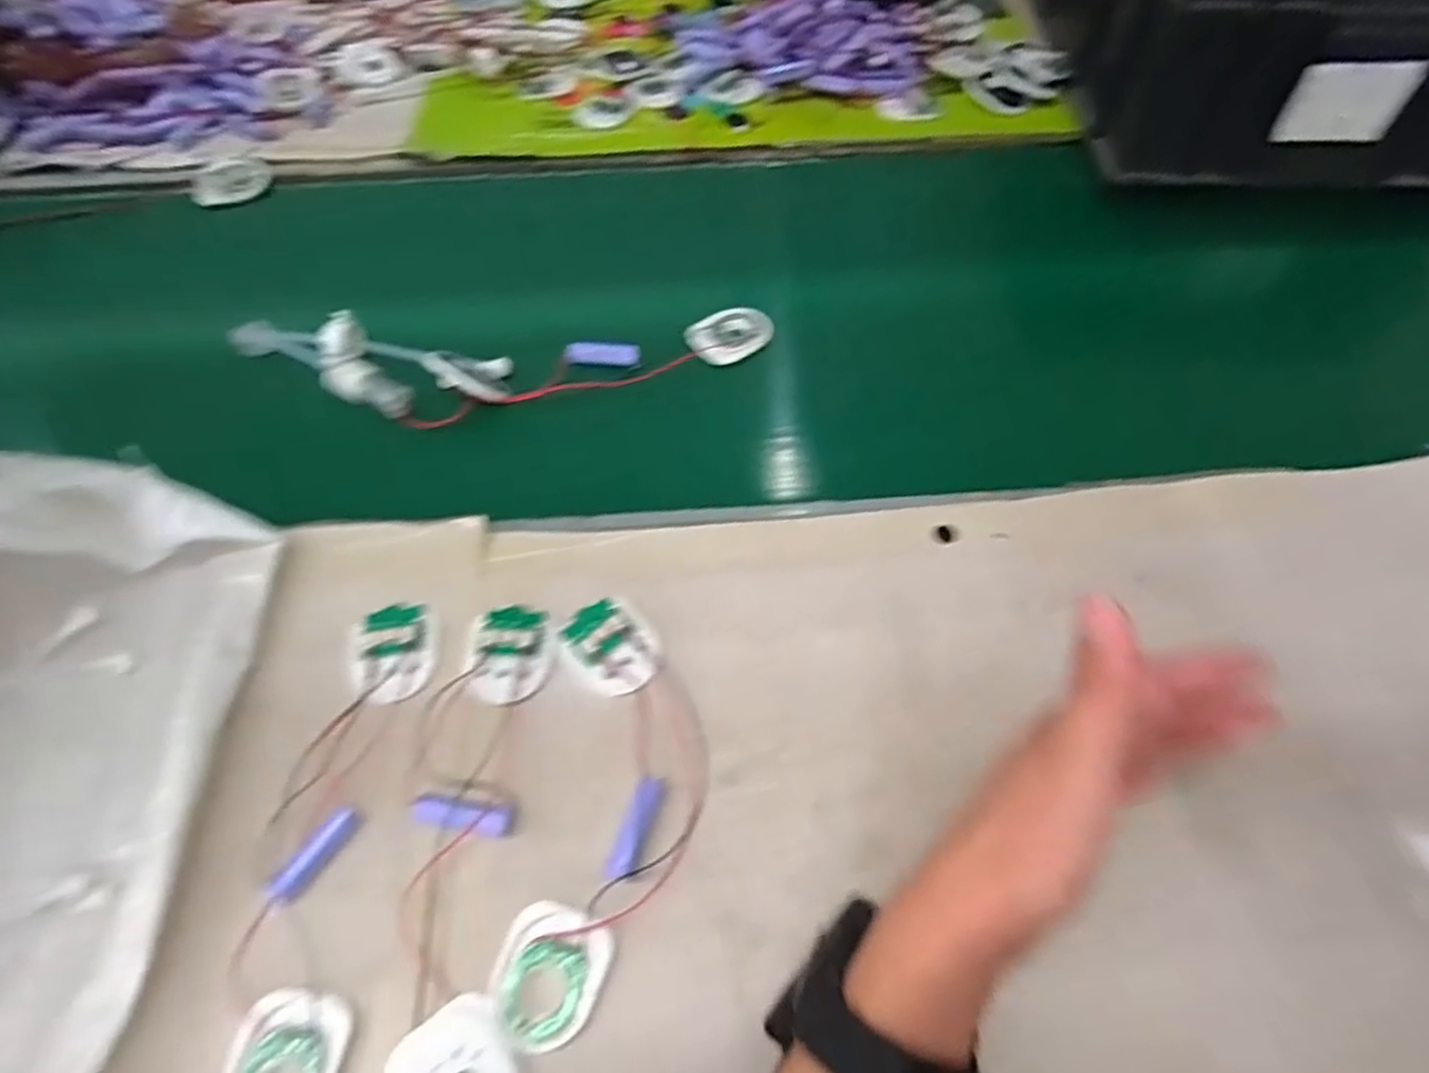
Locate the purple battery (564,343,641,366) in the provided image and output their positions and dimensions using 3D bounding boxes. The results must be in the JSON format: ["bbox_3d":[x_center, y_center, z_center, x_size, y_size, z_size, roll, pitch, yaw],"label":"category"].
[{"bbox_3d":[-0.082,-0.136,0.577,0.054,0.010,0.015,2,57,3],"label":"purple battery"}]

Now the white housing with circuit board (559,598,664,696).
[{"bbox_3d":[-0.054,0.062,0.438,0.045,0.010,0.058,-32,62,-18],"label":"white housing with circuit board"}]

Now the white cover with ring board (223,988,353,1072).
[{"bbox_3d":[-0.189,0.230,0.336,0.049,0.007,0.058,5,57,5],"label":"white cover with ring board"}]

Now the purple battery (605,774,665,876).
[{"bbox_3d":[-0.038,0.144,0.386,0.013,0.015,0.050,16,59,12],"label":"purple battery"}]

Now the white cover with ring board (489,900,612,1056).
[{"bbox_3d":[-0.076,0.199,0.354,0.048,0.010,0.055,14,58,11],"label":"white cover with ring board"}]

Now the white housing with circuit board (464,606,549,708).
[{"bbox_3d":[-0.116,0.066,0.442,0.041,0.007,0.060,-4,57,-1],"label":"white housing with circuit board"}]

